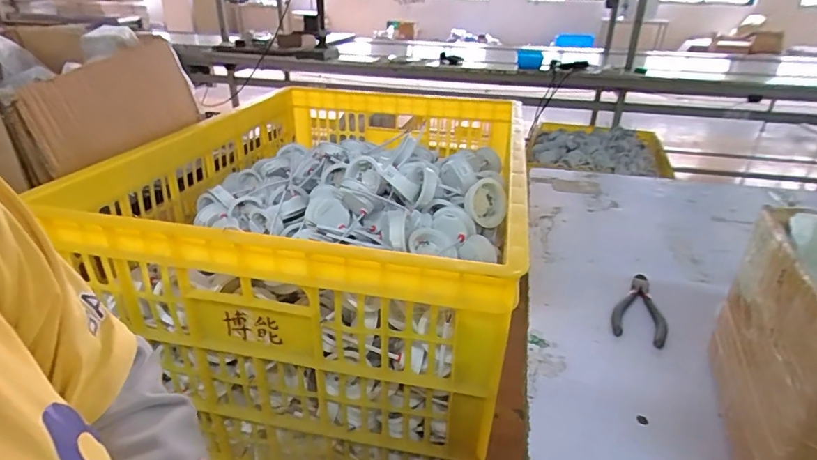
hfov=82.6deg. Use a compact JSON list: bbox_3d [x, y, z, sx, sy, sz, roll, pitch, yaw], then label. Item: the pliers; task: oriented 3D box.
[{"bbox_3d":[0.250,0.083,0.502,0.051,0.013,0.114,13,30,24],"label":"pliers"}]

